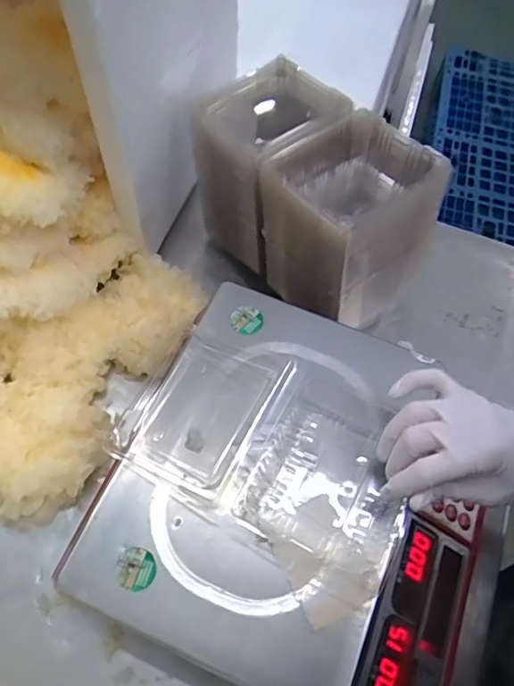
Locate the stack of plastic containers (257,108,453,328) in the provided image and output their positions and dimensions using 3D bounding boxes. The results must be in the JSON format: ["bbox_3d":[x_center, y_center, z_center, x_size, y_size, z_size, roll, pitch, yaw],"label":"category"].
[{"bbox_3d":[0.079,-0.108,0.534,0.124,0.182,0.125,-34,69,-20],"label":"stack of plastic containers"}]

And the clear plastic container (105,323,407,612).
[{"bbox_3d":[0.012,0.080,0.438,0.229,0.022,0.144,30,66,13],"label":"clear plastic container"}]

